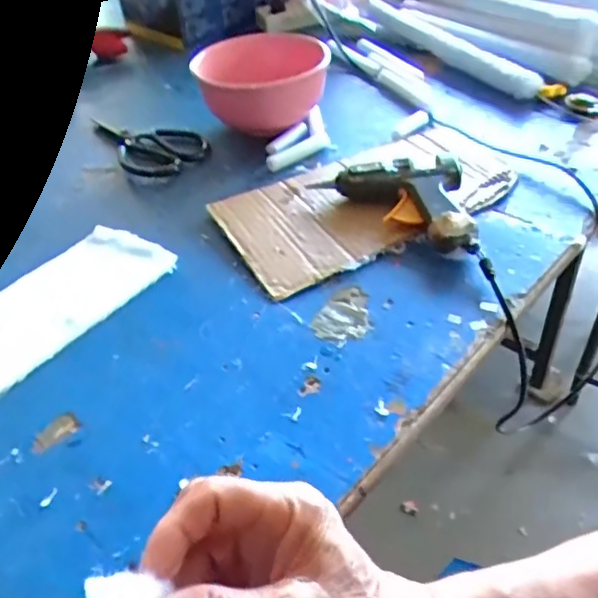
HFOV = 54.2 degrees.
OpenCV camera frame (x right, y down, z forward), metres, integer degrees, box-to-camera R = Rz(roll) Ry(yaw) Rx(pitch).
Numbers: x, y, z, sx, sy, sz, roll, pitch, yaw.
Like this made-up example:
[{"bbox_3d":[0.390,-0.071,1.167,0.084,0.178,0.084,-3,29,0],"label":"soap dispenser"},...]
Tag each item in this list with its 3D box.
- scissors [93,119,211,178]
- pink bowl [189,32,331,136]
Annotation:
[{"bbox_3d":[-0.181,-0.179,0.671,0.093,0.015,0.170,-36,50,-29],"label":"scissors"},{"bbox_3d":[-0.041,-0.235,0.656,0.136,0.090,0.112,8,44,14],"label":"pink bowl"}]

